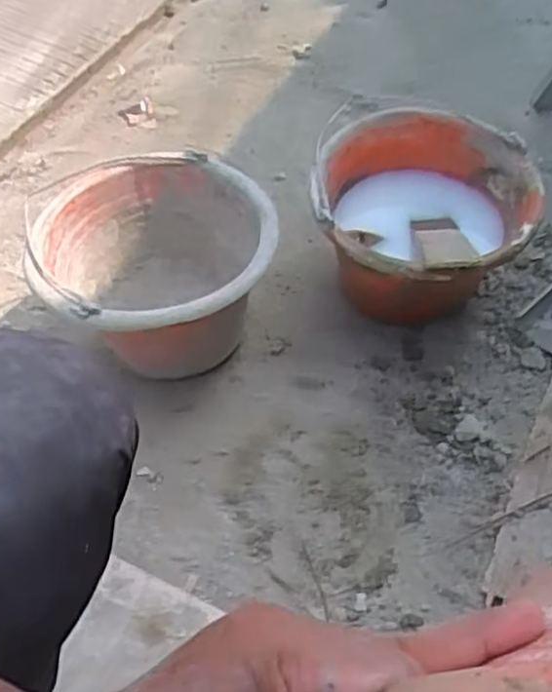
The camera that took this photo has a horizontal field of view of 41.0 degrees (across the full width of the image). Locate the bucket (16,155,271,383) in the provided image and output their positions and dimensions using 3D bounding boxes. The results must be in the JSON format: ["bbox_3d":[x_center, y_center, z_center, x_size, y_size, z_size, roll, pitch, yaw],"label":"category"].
[{"bbox_3d":[-0.119,-0.077,0.795,0.238,0.168,0.231,-1,55,1],"label":"bucket"}]

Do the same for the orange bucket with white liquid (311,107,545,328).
[{"bbox_3d":[0.156,-0.118,0.820,0.228,0.164,0.225,-1,55,1],"label":"orange bucket with white liquid"}]

